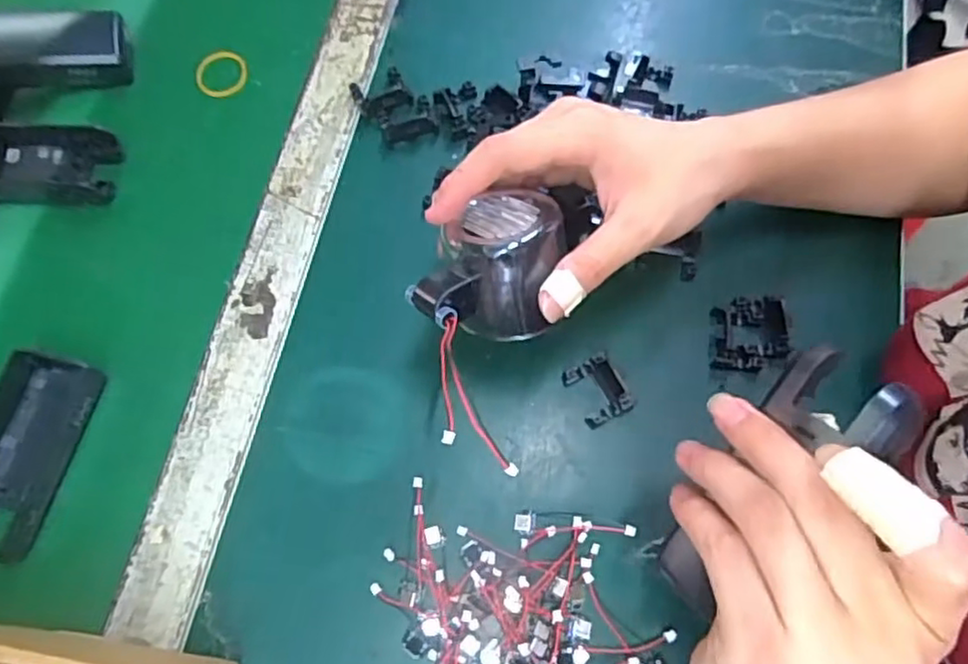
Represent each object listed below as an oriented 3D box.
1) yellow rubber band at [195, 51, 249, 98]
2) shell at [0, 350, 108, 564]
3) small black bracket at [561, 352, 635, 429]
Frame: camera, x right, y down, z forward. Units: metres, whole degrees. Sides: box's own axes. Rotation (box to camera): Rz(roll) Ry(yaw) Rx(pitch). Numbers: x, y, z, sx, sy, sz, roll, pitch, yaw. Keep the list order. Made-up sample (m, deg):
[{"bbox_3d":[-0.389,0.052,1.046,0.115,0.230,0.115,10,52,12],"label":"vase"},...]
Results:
[{"bbox_3d":[-0.183,-0.181,0.468,0.033,0.006,0.038,8,73,-8],"label":"yellow rubber band"},{"bbox_3d":[-0.252,0.066,0.365,0.056,0.021,0.106,14,71,5],"label":"shell"},{"bbox_3d":[0.064,0.031,0.373,0.028,0.012,0.036,-26,73,-9],"label":"small black bracket"}]

